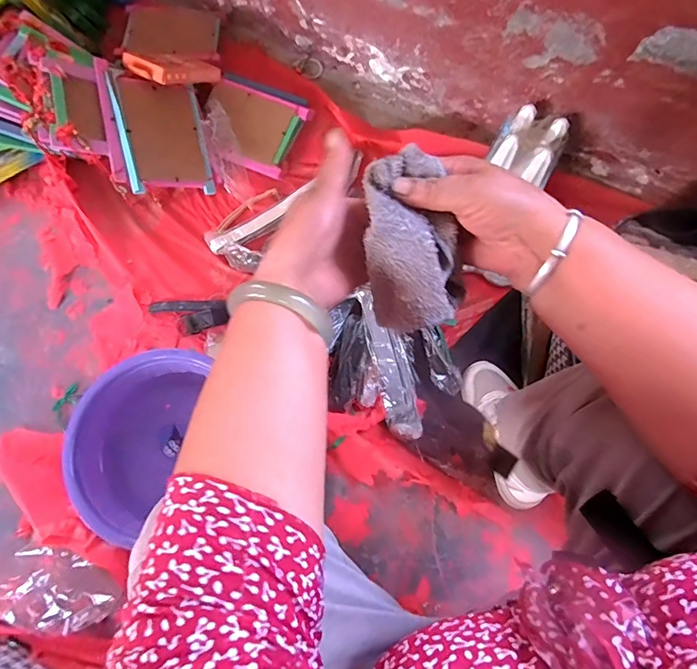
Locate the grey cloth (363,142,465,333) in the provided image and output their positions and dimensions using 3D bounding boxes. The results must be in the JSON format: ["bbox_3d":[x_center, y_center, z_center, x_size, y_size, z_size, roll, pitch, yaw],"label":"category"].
[{"bbox_3d":[0.044,-0.067,0.326,0.074,0.048,0.127,-13,98,-11],"label":"grey cloth"}]

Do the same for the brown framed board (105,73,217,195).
[{"bbox_3d":[-0.351,-0.377,0.846,0.153,0.014,0.207,-12,93,-34],"label":"brown framed board"}]

